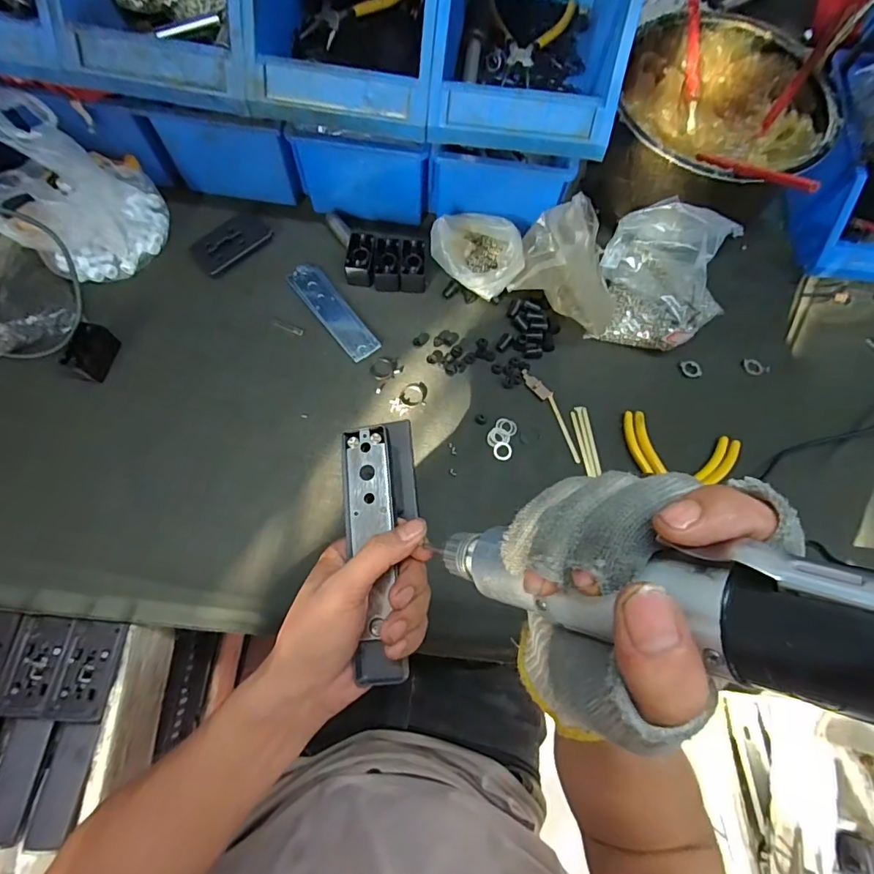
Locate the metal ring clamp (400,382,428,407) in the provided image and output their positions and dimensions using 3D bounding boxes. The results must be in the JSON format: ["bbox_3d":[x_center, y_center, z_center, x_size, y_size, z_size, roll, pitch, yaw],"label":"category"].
[{"bbox_3d":[-0.025,-0.046,0.522,0.029,0.004,0.028,2,72,-1],"label":"metal ring clamp"}]

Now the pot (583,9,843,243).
[{"bbox_3d":[0.303,-0.335,0.553,0.216,0.115,0.257,19,73,5],"label":"pot"}]

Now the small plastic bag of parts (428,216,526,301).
[{"bbox_3d":[0.047,-0.212,0.556,0.106,0.044,0.092,21,73,5],"label":"small plastic bag of parts"}]

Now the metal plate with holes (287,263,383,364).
[{"bbox_3d":[-0.118,-0.143,0.550,0.038,0.004,0.138,-36,77,-12],"label":"metal plate with holes"}]

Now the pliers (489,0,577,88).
[{"bbox_3d":[0.091,-0.399,0.480,0.089,0.011,0.122,7,72,1],"label":"pliers"}]

